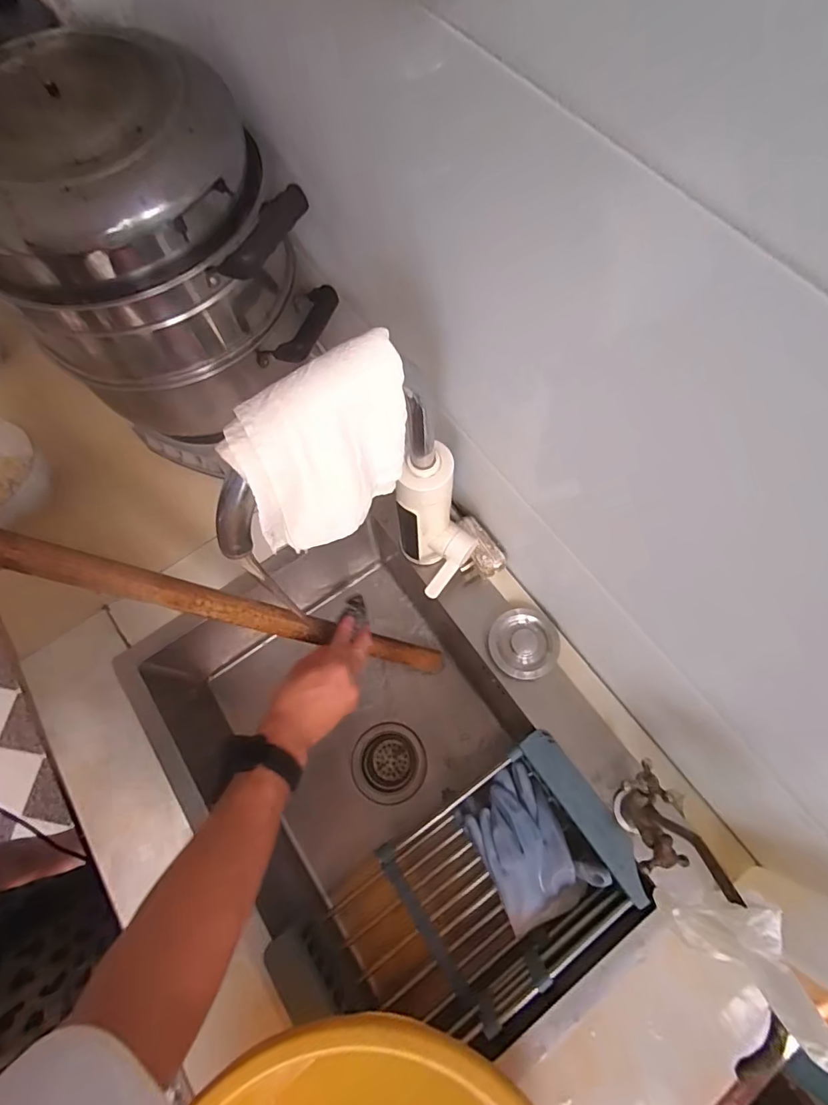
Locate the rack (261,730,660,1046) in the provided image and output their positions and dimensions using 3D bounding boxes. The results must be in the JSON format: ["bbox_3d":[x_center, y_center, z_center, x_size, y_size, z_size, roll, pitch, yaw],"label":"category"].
[{"bbox_3d":[0.062,0.385,0.528,0.352,0.101,0.189,-36,73,-9],"label":"rack"}]

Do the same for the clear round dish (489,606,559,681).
[{"bbox_3d":[0.135,0.111,0.591,0.079,0.022,0.082,-1,71,2],"label":"clear round dish"}]

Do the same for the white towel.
[{"bbox_3d":[-0.050,-0.058,0.306,0.115,0.118,0.030,-36,53,-24],"label":"white towel"}]

